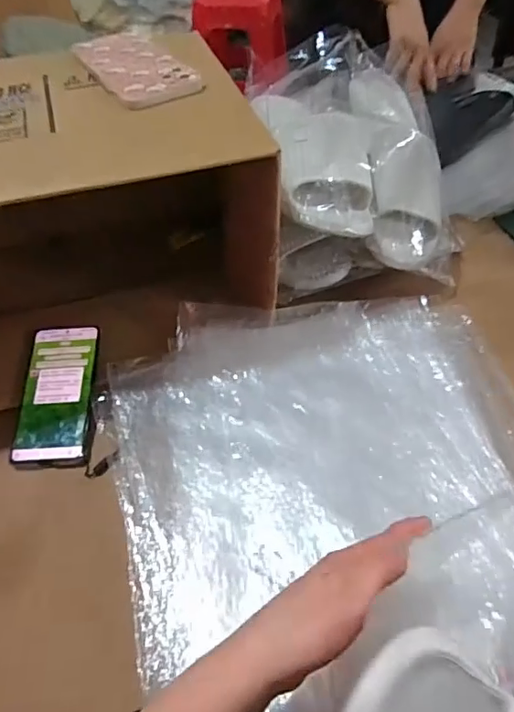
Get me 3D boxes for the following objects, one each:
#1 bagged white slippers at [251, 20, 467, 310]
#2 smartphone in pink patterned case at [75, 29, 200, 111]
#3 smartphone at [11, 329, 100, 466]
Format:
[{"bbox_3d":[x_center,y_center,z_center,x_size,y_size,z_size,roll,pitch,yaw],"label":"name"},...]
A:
[{"bbox_3d":[0.104,-0.246,0.682,0.224,0.149,0.339,-10,51,-4],"label":"bagged white slippers"},{"bbox_3d":[-0.127,-0.299,0.548,0.082,0.008,0.174,-27,54,-18],"label":"smartphone in pink patterned case"},{"bbox_3d":[-0.212,0.038,0.570,0.077,0.008,0.166,-4,60,0],"label":"smartphone"}]

